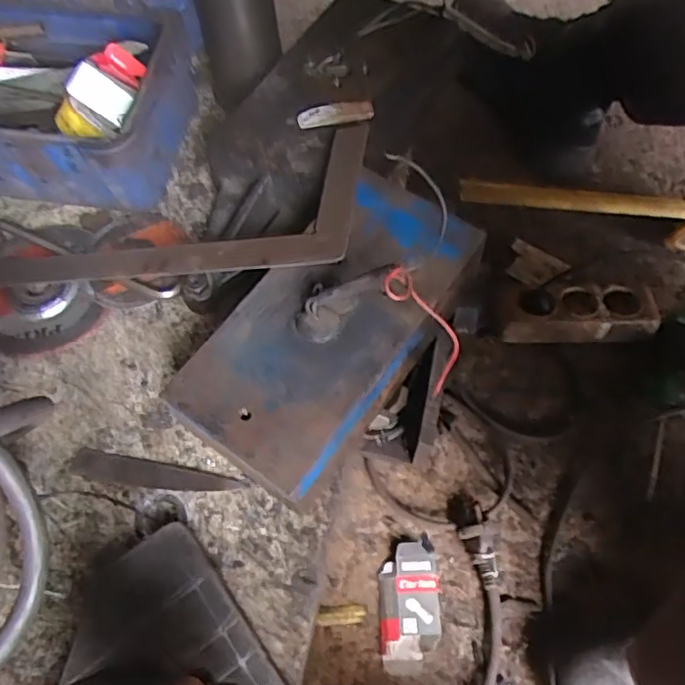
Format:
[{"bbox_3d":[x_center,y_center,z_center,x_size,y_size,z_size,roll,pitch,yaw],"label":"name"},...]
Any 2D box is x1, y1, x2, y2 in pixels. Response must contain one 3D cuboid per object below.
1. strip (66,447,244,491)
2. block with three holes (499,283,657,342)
[{"bbox_3d":[-0.097,0.069,0.323,0.091,0.004,0.015,9,65,8],"label":"strip"},{"bbox_3d":[0.254,-0.033,0.671,0.162,0.049,0.064,0,64,4],"label":"block with three holes"}]

